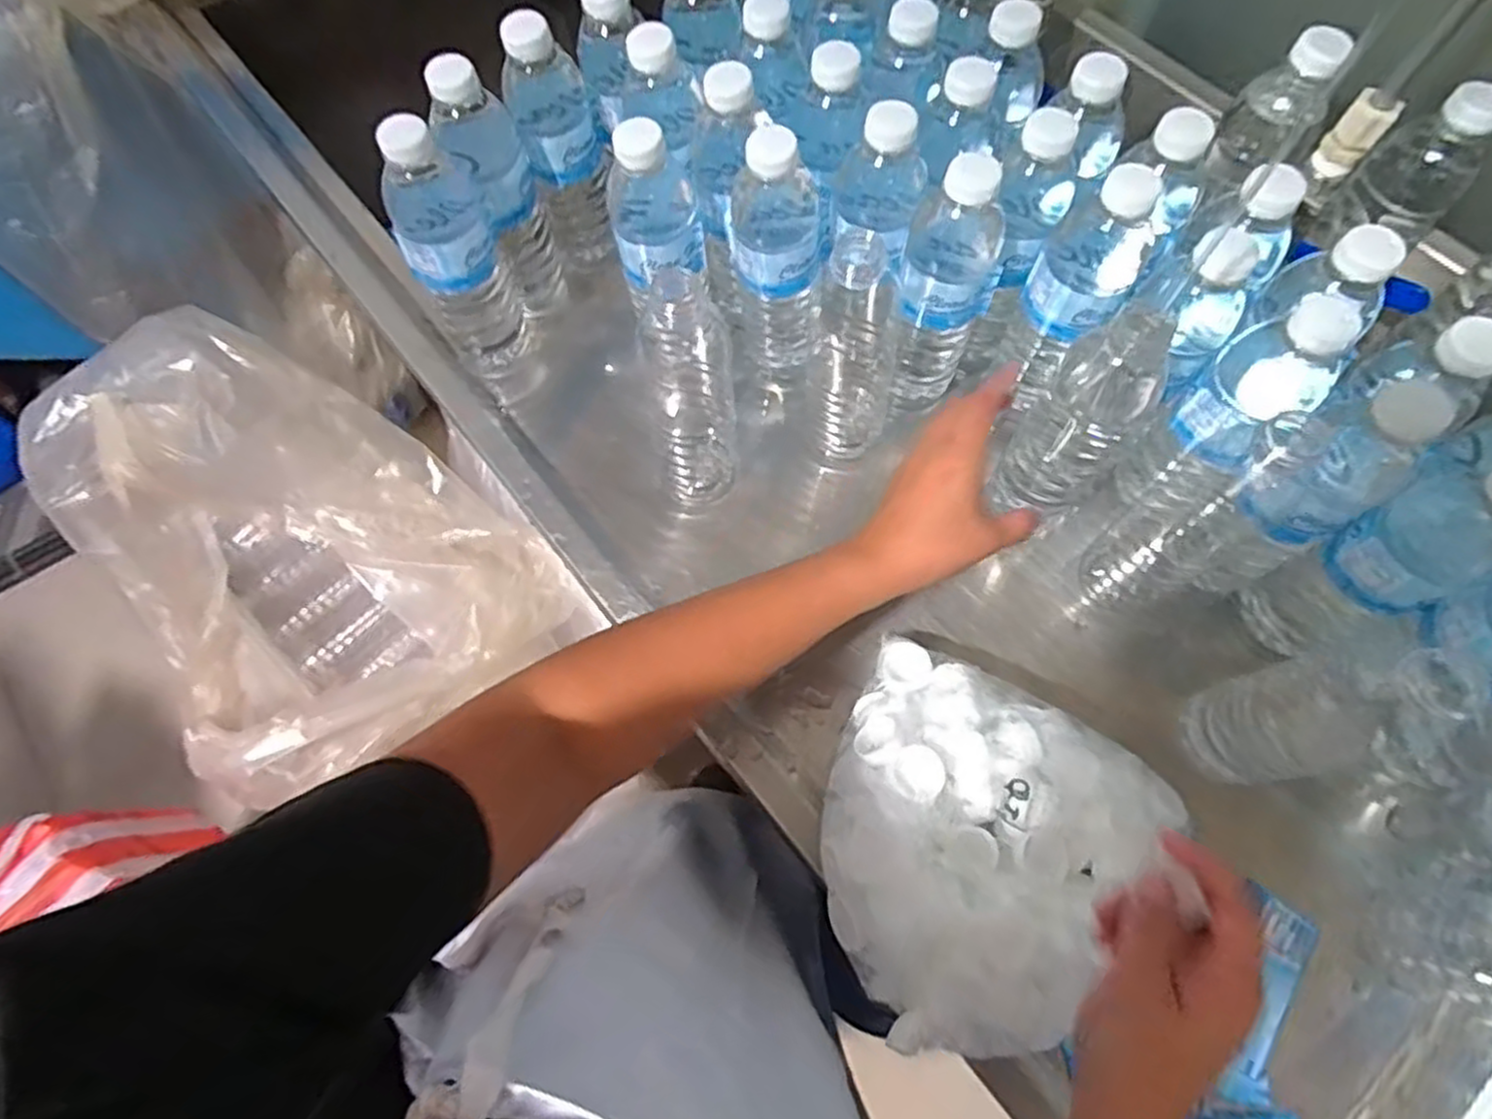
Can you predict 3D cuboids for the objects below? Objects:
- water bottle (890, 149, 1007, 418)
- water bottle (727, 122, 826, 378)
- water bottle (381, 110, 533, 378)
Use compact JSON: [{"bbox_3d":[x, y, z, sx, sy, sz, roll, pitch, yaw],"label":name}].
[{"bbox_3d":[0.137,-0.183,0.532,0.063,0.218,0.057,19,70,8],"label":"water bottle"},{"bbox_3d":[0.023,-0.215,0.541,0.065,0.207,0.068,1,68,1],"label":"water bottle"},{"bbox_3d":[-0.216,-0.223,0.557,0.066,0.204,0.064,-23,70,-8],"label":"water bottle"}]

